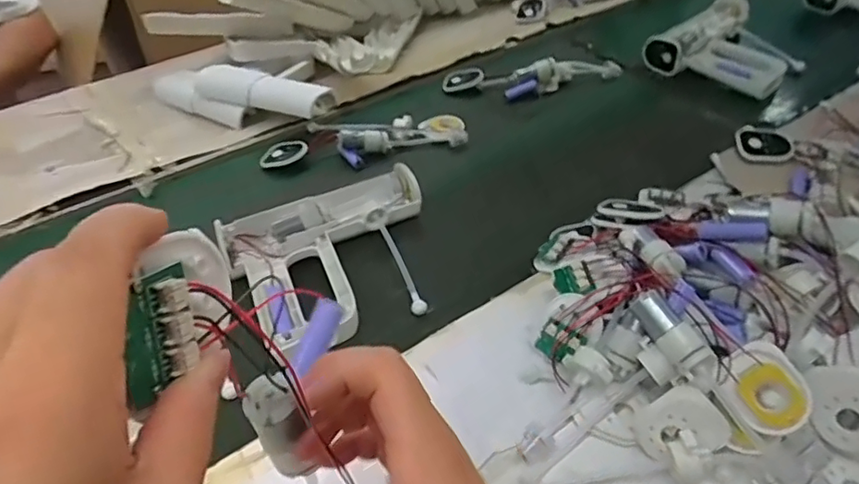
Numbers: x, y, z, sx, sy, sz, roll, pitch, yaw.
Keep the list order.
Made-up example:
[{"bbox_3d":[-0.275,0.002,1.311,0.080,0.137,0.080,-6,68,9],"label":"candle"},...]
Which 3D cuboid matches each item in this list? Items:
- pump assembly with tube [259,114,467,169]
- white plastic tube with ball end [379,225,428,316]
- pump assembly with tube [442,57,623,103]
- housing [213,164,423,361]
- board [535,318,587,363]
[{"bbox_3d":[-0.083,-0.138,0.737,0.255,0.025,0.097,-6,42,-1],"label":"pump assembly with tube"},{"bbox_3d":[-0.028,0.025,0.568,0.012,0.010,0.107,-17,58,-16],"label":"white plastic tube with ball end"},{"bbox_3d":[0.147,-0.236,0.824,0.249,0.039,0.064,-2,42,3],"label":"pump assembly with tube"},{"bbox_3d":[-0.087,0.003,0.578,0.208,0.037,0.179,-24,45,-21],"label":"housing"},{"bbox_3d":[0.105,0.081,0.466,0.034,0.005,0.029,30,85,33],"label":"board"}]

